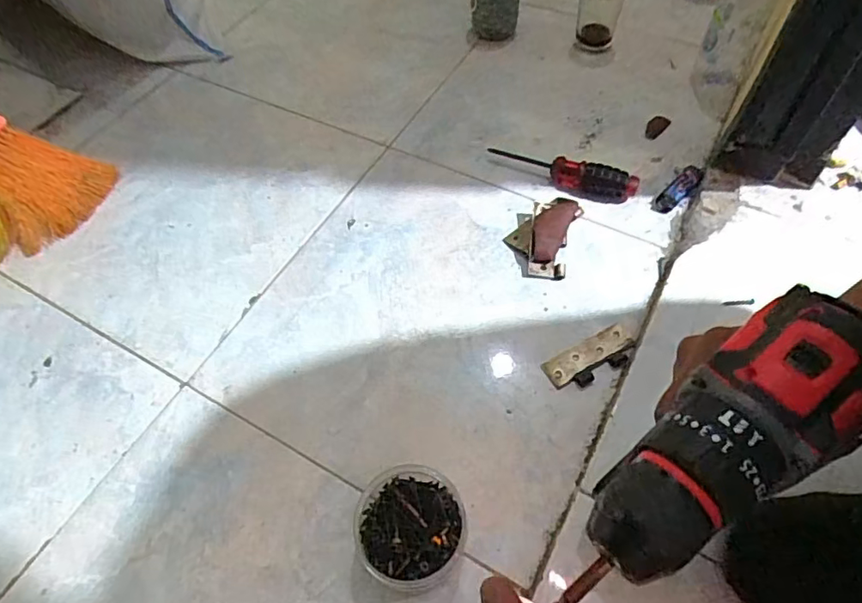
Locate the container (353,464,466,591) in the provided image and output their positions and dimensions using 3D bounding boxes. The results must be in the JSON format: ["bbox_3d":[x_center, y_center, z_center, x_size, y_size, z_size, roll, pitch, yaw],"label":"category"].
[{"bbox_3d":[-0.020,0.189,0.460,0.093,0.034,0.093,-2,57,3],"label":"container"}]

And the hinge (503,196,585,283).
[{"bbox_3d":[0.129,-0.081,0.628,0.072,0.033,0.113,14,60,13],"label":"hinge"}]

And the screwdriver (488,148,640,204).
[{"bbox_3d":[0.163,-0.163,0.681,0.185,0.029,0.046,24,62,19],"label":"screwdriver"}]

